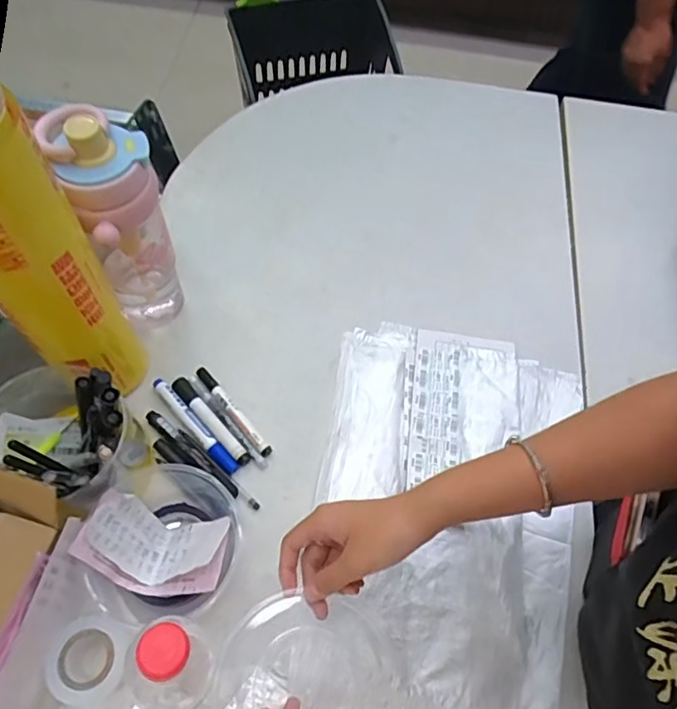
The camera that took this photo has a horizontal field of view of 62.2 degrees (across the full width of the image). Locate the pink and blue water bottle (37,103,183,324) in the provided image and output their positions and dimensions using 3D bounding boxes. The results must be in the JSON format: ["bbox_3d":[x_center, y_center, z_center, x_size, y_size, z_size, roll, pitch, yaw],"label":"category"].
[{"bbox_3d":[-0.231,-0.124,0.600,0.081,0.268,0.101,25,63,10],"label":"pink and blue water bottle"}]

